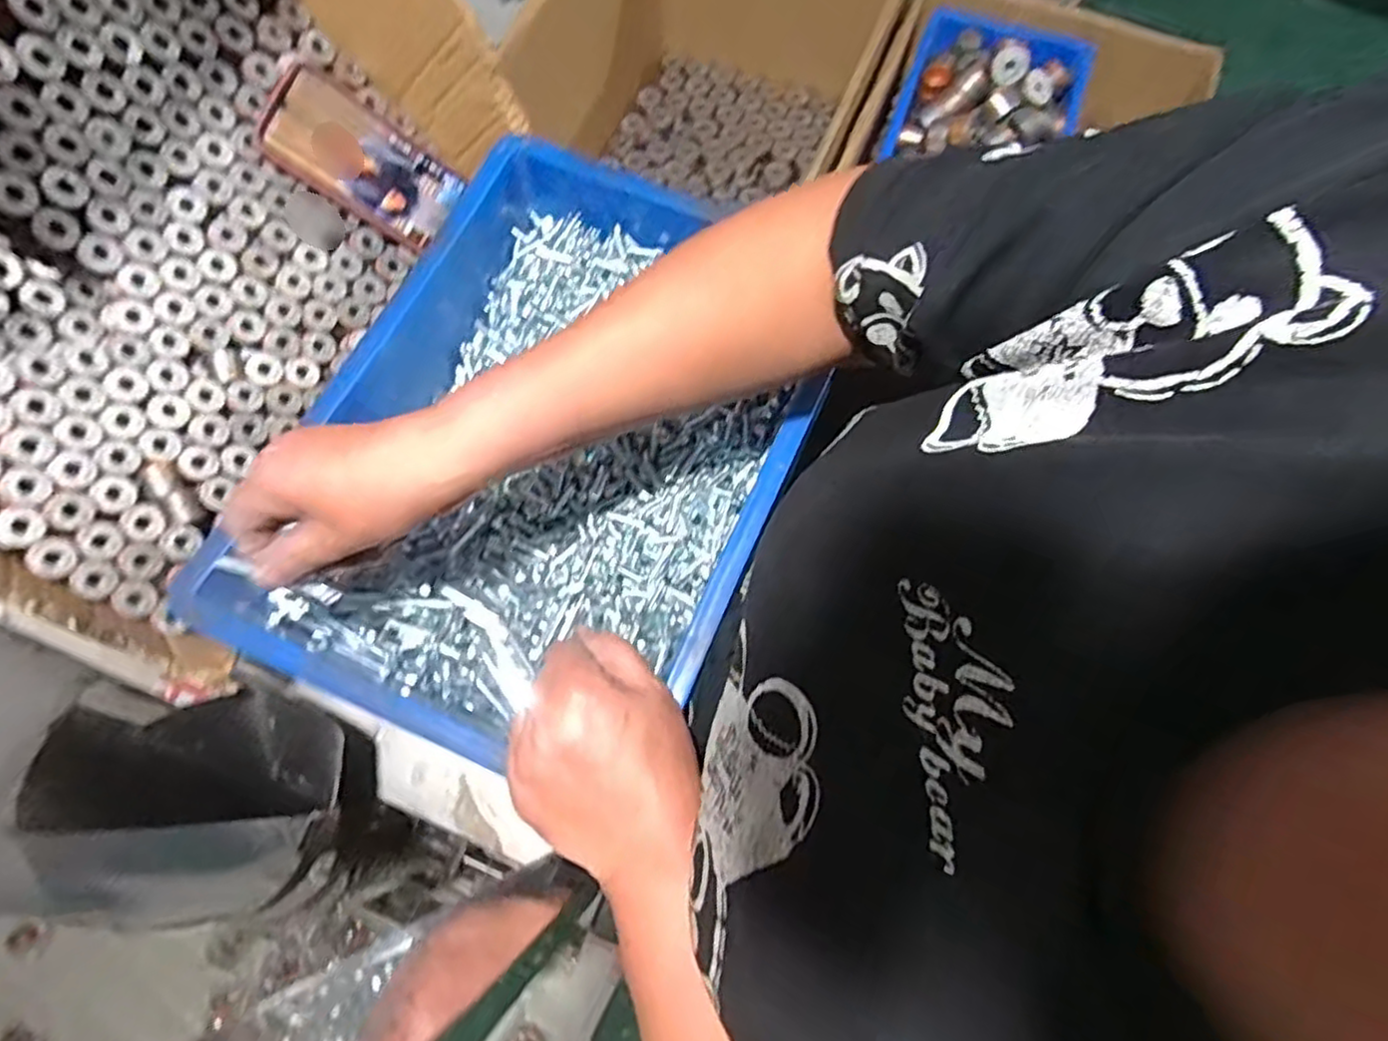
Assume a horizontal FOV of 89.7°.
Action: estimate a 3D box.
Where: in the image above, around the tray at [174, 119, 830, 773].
[{"bbox_3d":[-0.106,-0.057,0.479,0.323,0.101,0.391,23,71,8],"label":"tray"}]

